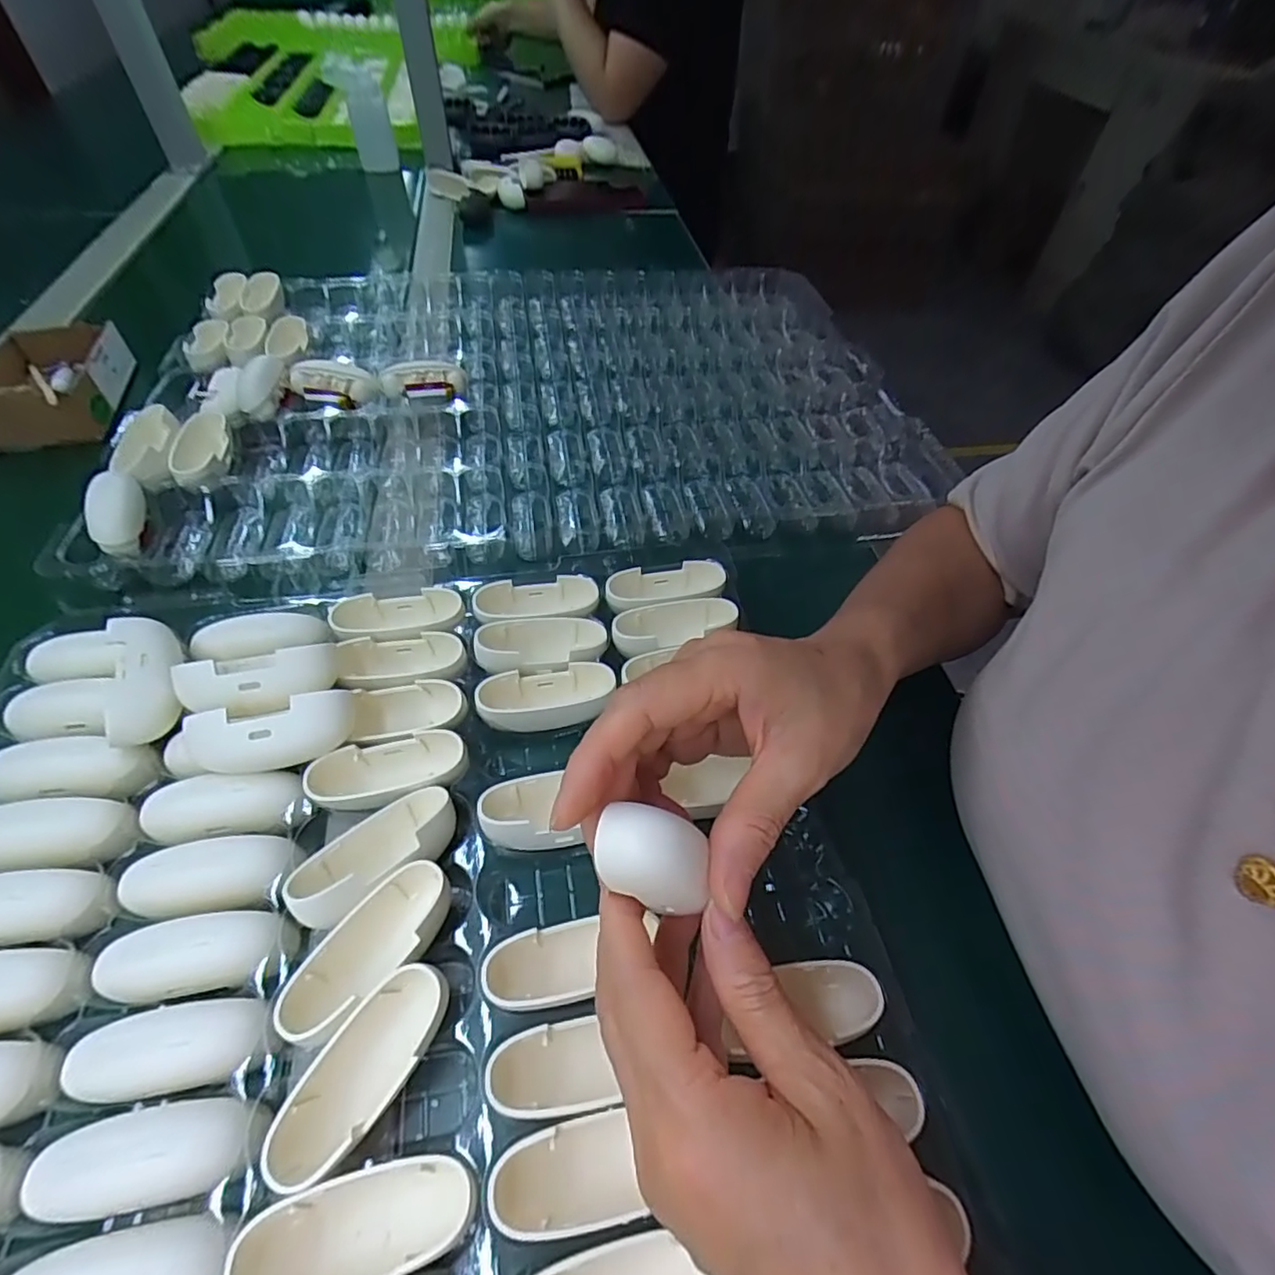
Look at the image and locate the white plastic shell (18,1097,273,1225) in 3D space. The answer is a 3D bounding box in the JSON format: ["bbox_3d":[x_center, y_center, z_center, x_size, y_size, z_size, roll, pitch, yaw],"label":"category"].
[{"bbox_3d":[-0.159,0.168,0.195,0.073,0.010,0.026,-6,52,-7],"label":"white plastic shell"}]

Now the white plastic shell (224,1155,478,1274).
[{"bbox_3d":[-0.085,0.184,0.187,0.069,0.021,0.026,-11,53,-11],"label":"white plastic shell"}]

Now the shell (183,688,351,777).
[{"bbox_3d":[-0.163,0.042,0.271,0.065,0.030,0.024,-13,9,-22],"label":"shell"}]

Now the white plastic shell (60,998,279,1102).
[{"bbox_3d":[-0.165,0.148,0.219,0.071,0.018,0.027,-7,52,-9],"label":"white plastic shell"}]

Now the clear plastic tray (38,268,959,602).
[{"bbox_3d":[-0.086,-0.208,0.497,0.578,0.037,0.391,-7,52,-9],"label":"clear plastic tray"}]

